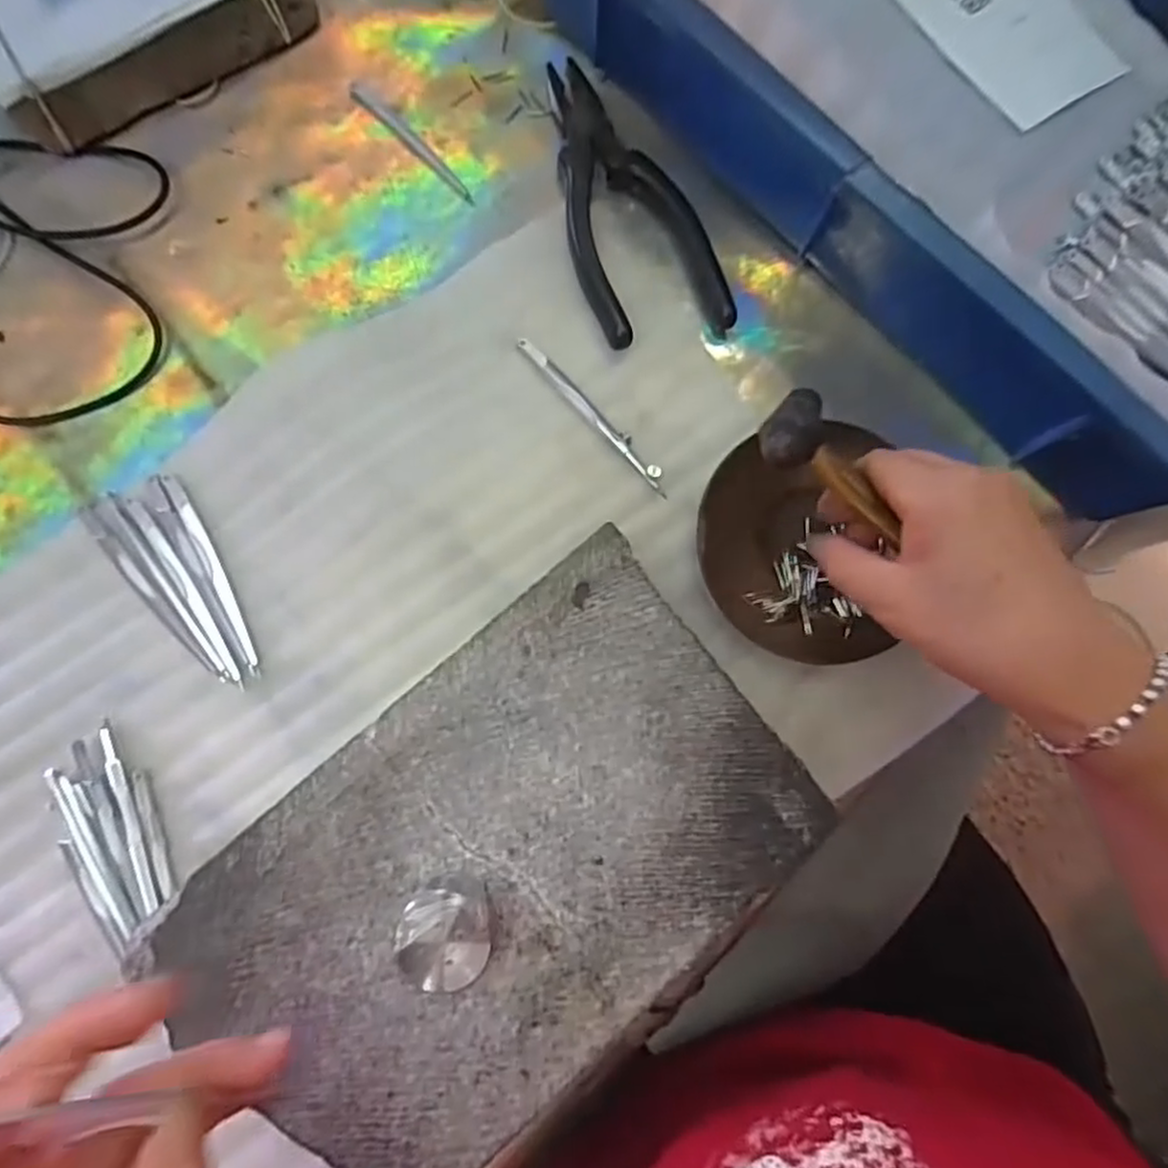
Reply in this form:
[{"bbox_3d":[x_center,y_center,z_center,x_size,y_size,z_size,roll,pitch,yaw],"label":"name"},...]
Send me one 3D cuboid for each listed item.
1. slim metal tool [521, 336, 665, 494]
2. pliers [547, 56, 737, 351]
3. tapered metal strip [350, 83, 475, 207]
[{"bbox_3d":[0.005,-0.086,0.352,0.009,0.006,0.105,-42,84,-7],"label":"slim metal tool"},{"bbox_3d":[0.020,-0.199,0.363,0.067,0.017,0.159,-19,82,-4],"label":"pliers"},{"bbox_3d":[-0.090,-0.234,0.371,0.092,0.004,0.009,44,83,5],"label":"tapered metal strip"}]

